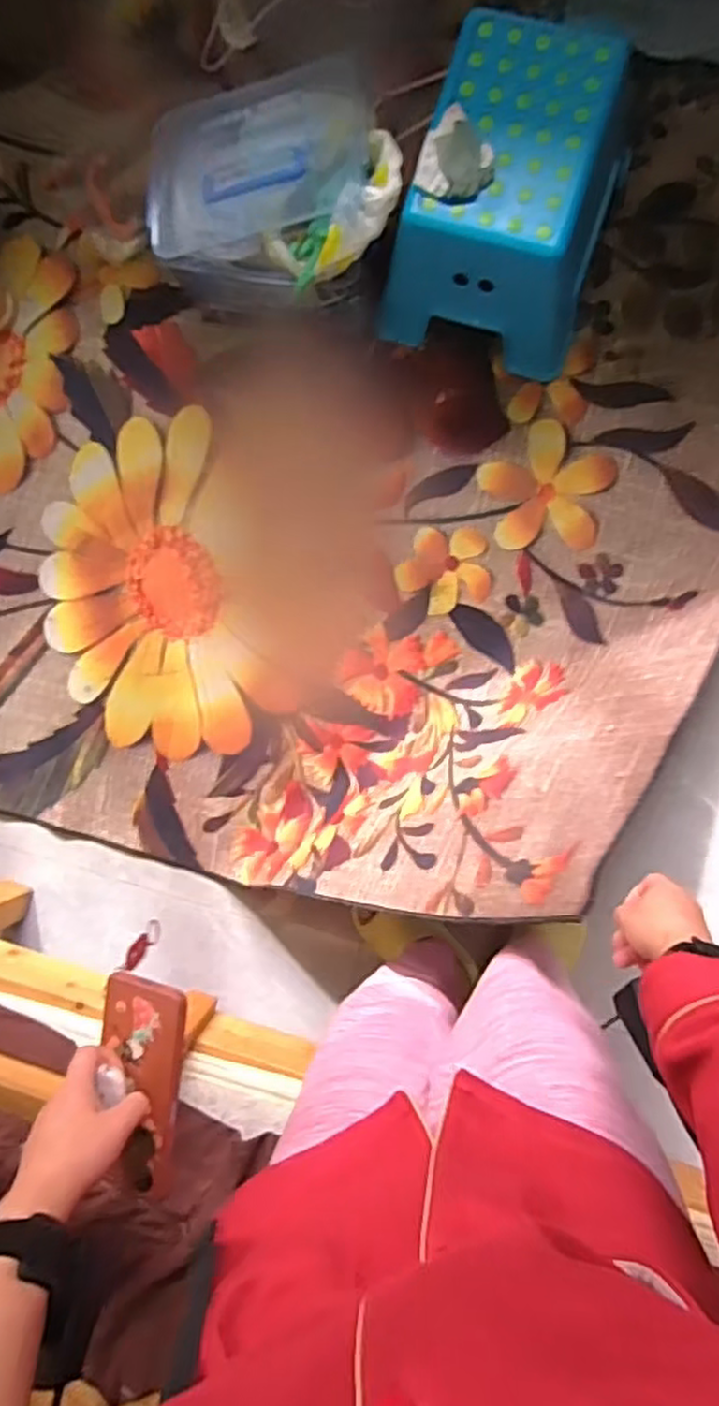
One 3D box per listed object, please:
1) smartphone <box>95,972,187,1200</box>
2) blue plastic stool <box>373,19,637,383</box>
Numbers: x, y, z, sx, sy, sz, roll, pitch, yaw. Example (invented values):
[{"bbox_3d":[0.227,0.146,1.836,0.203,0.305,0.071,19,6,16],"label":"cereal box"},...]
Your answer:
[{"bbox_3d":[-0.175,0.301,0.564,0.074,0.015,0.158,3,87,18],"label":"smartphone"},{"bbox_3d":[0.234,-0.782,1.111,0.313,0.245,0.434,17,90,6],"label":"blue plastic stool"}]

